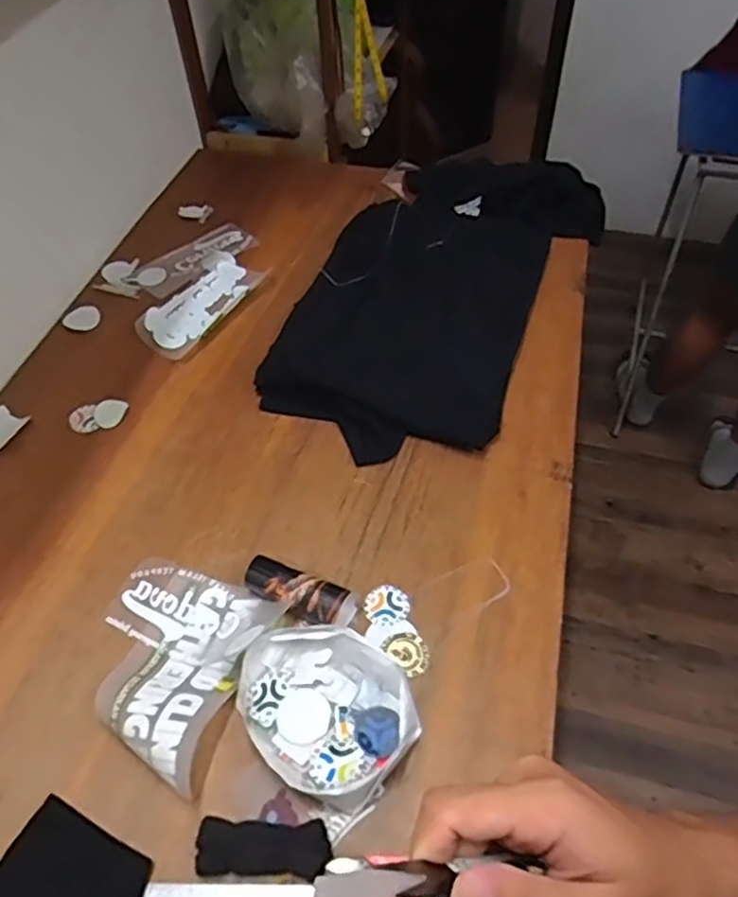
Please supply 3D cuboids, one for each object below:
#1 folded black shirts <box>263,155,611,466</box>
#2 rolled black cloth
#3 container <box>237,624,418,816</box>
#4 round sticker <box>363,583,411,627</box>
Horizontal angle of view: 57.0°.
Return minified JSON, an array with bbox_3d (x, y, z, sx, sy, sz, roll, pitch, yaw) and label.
[{"bbox_3d":[0.143,-0.320,1.236,0.402,0.081,0.823,22,54,17],"label":"folded black shirts"},{"bbox_3d":[-0.103,0.397,0.675,0.128,0.025,0.049,0,51,0],"label":"rolled black cloth"},{"bbox_3d":[-0.048,0.284,0.754,0.159,0.048,0.195,-37,60,-26],"label":"container"},{"bbox_3d":[0.022,0.195,0.850,0.056,0.004,0.053,0,51,0],"label":"round sticker"}]

